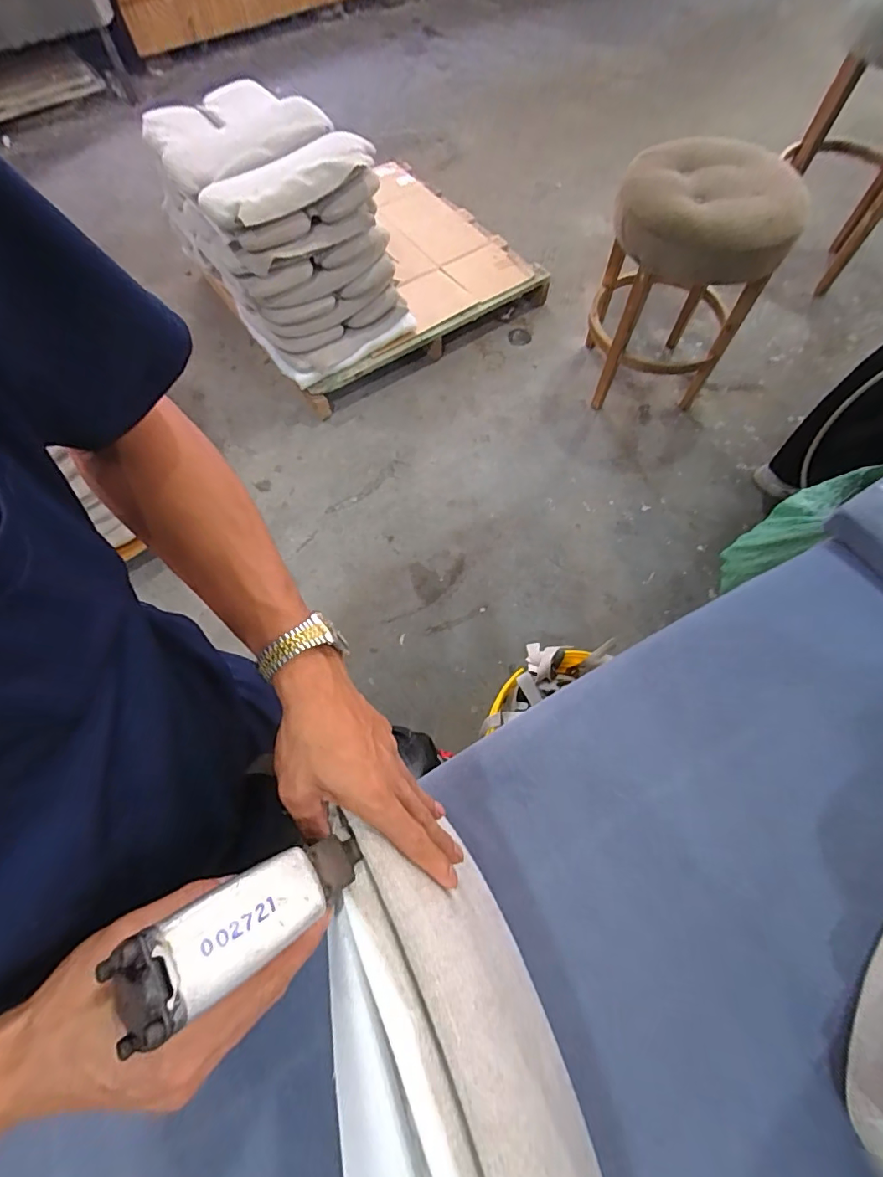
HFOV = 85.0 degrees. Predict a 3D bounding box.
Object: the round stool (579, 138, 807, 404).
[{"bbox_3d":[0.648,-0.824,1.364,0.417,0.606,0.449,15,67,7],"label":"round stool"}]

